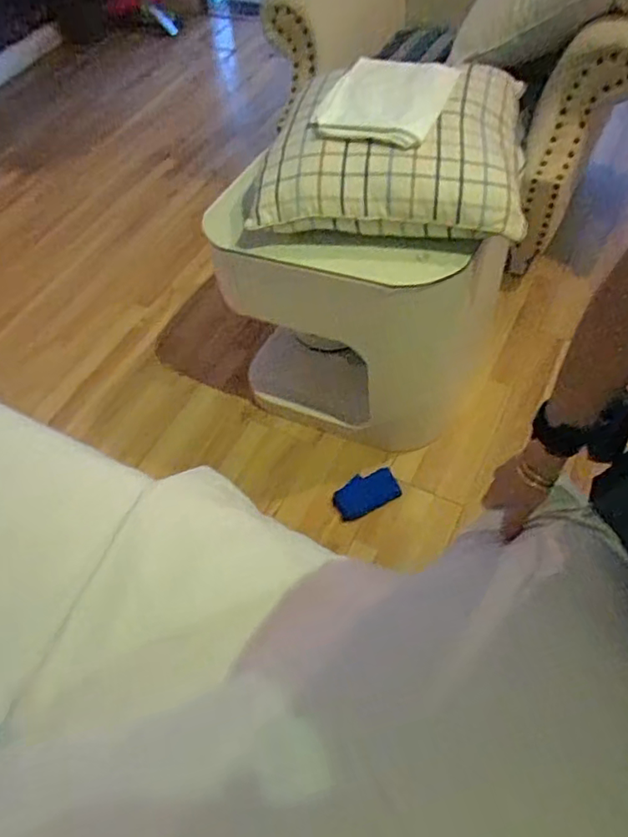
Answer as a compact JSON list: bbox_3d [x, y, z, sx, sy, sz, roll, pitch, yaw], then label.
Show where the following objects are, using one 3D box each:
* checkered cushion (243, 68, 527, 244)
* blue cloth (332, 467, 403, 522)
[{"bbox_3d":[0.155,-0.516,1.104,0.474,0.139,0.421,8,57,11],"label":"checkered cushion"},{"bbox_3d":[0.124,0.179,1.399,0.158,0.007,0.089,-23,67,-6],"label":"blue cloth"}]

